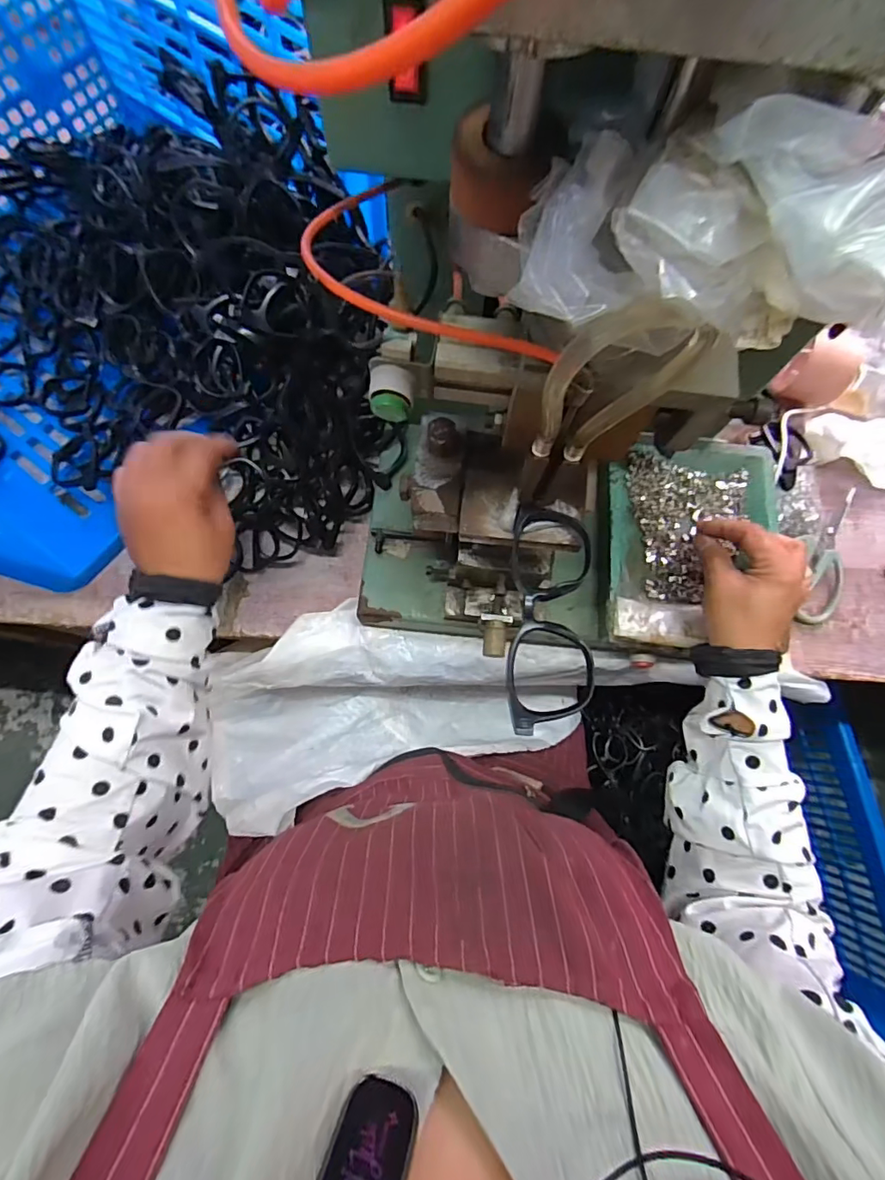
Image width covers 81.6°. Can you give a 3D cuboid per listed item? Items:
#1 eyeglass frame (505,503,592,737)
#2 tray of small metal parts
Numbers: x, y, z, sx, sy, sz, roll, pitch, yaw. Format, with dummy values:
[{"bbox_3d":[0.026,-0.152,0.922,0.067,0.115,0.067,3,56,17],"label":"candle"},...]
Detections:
[{"bbox_3d":[0.063,0.015,0.295,0.047,0.019,0.132,4,75,1],"label":"eyeglass frame"},{"bbox_3d":[0.219,-0.045,0.446,0.148,0.023,0.190,5,75,1],"label":"tray of small metal parts"}]

